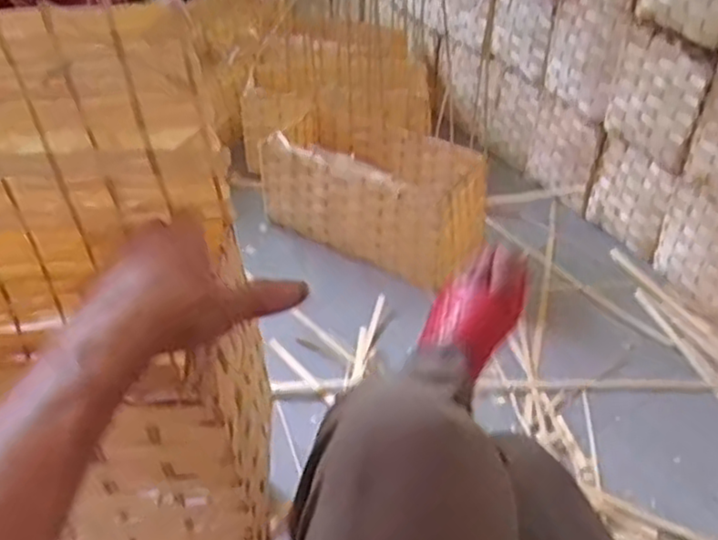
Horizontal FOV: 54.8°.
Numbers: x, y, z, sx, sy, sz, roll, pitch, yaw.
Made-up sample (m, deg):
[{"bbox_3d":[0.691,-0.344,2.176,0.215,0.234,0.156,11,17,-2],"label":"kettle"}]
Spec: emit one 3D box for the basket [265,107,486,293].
[{"bbox_3d":[0.028,-0.178,1.408,0.459,0.189,0.247,28,50,25],"label":"basket"}]

